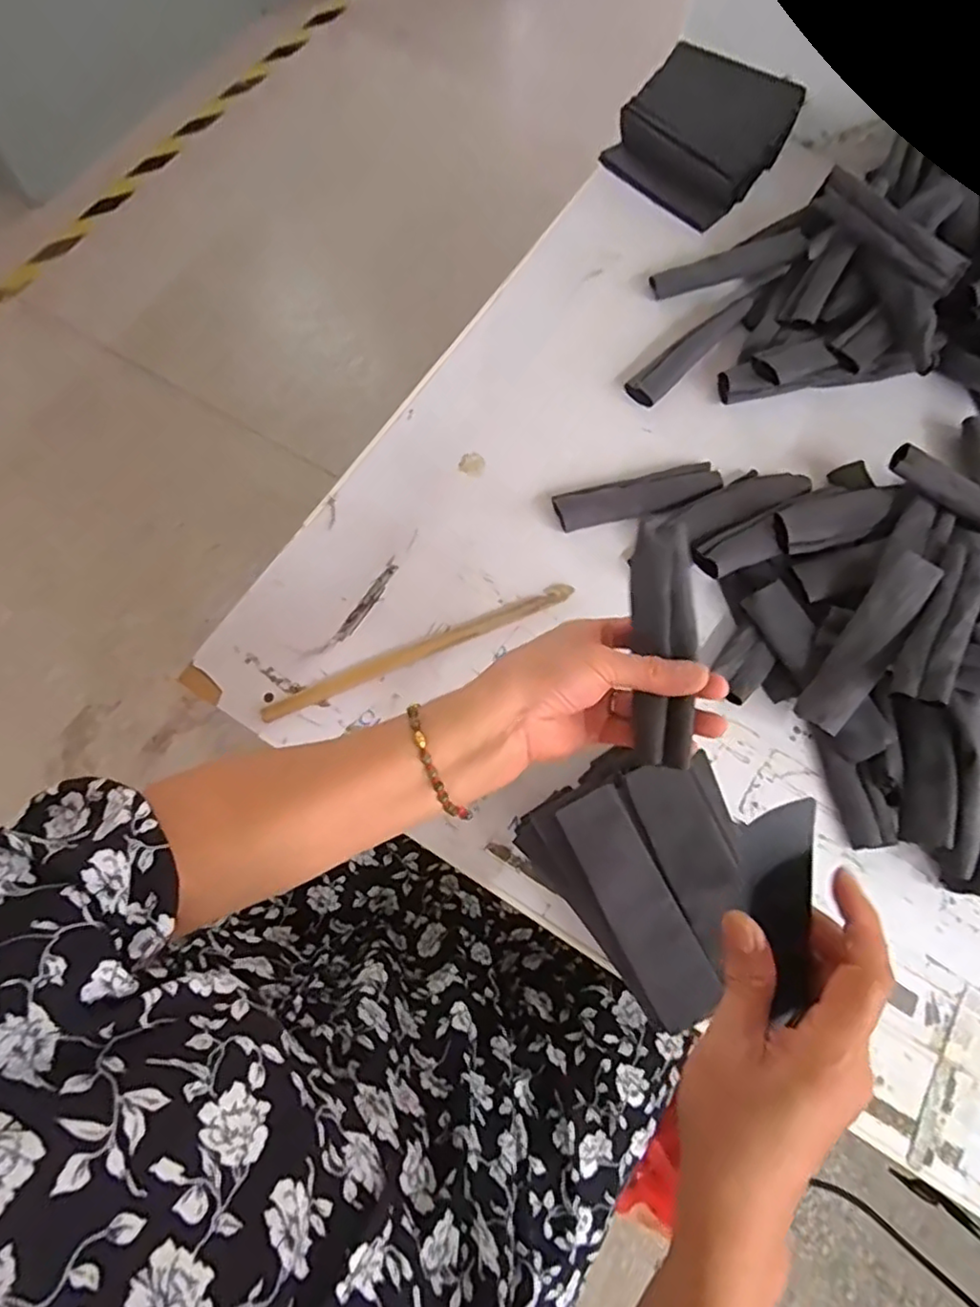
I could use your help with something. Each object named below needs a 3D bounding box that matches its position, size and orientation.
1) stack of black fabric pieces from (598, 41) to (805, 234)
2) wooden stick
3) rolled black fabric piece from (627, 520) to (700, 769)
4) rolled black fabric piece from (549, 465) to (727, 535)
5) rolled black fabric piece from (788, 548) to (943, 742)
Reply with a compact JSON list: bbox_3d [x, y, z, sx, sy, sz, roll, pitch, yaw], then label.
[{"bbox_3d":[0.237,-0.576,0.708,0.158,0.057,0.180,39,74,11],"label":"stack of black fabric pieces"},{"bbox_3d":[-0.056,-0.004,0.530,0.265,0.007,0.019,-23,73,-9],"label":"wooden stick"},{"bbox_3d":[0.102,-0.007,0.378,0.033,0.014,0.142,1,81,-2],"label":"rolled black fabric piece"},{"bbox_3d":[0.131,-0.140,0.572,0.147,0.012,0.046,-16,72,-7],"label":"rolled black fabric piece"},{"bbox_3d":[0.288,-0.008,0.493,0.036,0.018,0.147,33,92,9],"label":"rolled black fabric piece"}]

